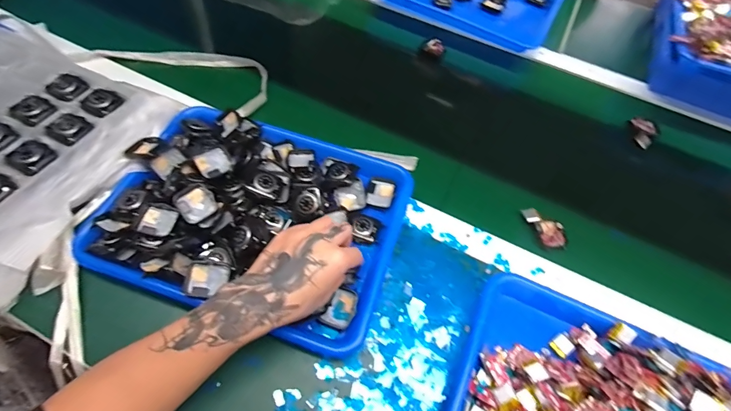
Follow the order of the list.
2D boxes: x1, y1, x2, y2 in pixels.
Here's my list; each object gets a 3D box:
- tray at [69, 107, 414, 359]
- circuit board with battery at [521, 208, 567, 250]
[{"bbox_3d":[-0.130,0.005,0.446,0.333,0.049,0.242,16,59,7],"label":"tray"},{"bbox_3d":[0.236,0.027,0.492,0.040,0.010,0.063,-19,61,-14],"label":"circuit board with battery"}]

